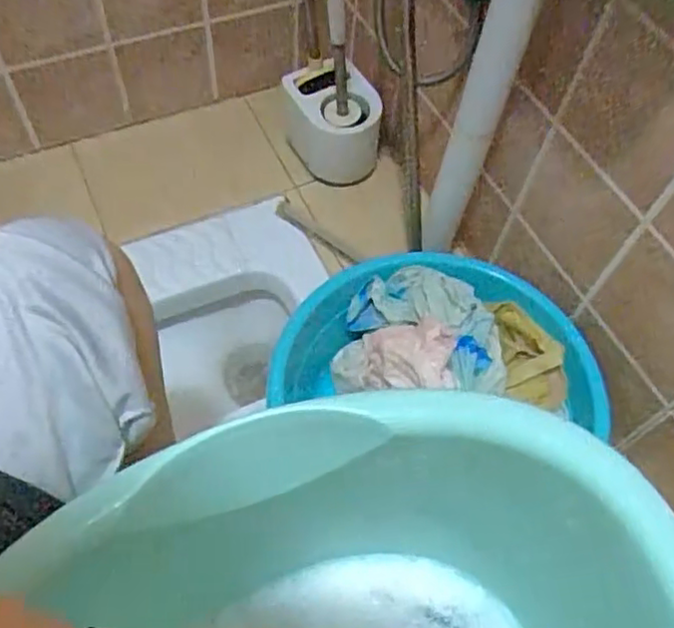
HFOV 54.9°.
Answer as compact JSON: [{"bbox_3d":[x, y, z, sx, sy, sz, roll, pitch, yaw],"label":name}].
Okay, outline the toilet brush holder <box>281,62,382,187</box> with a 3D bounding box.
[{"bbox_3d":[-0.010,-0.290,1.025,0.143,0.161,0.123,-2,60,-4],"label":"toilet brush holder"}]

